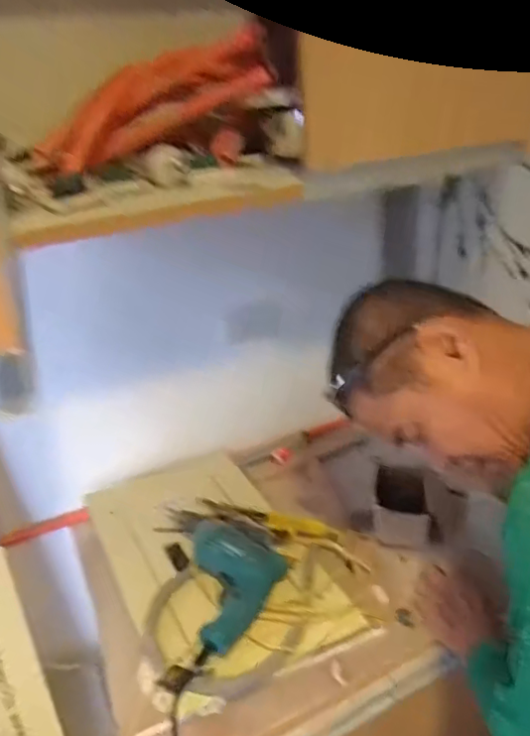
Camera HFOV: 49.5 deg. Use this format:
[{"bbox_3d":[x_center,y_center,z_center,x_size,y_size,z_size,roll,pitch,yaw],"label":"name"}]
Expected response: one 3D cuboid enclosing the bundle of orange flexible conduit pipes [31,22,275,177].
[{"bbox_3d":[-0.151,-0.345,0.749,0.319,0.088,0.066,-28,30,-4],"label":"bundle of orange flexible conduit pipes"}]

